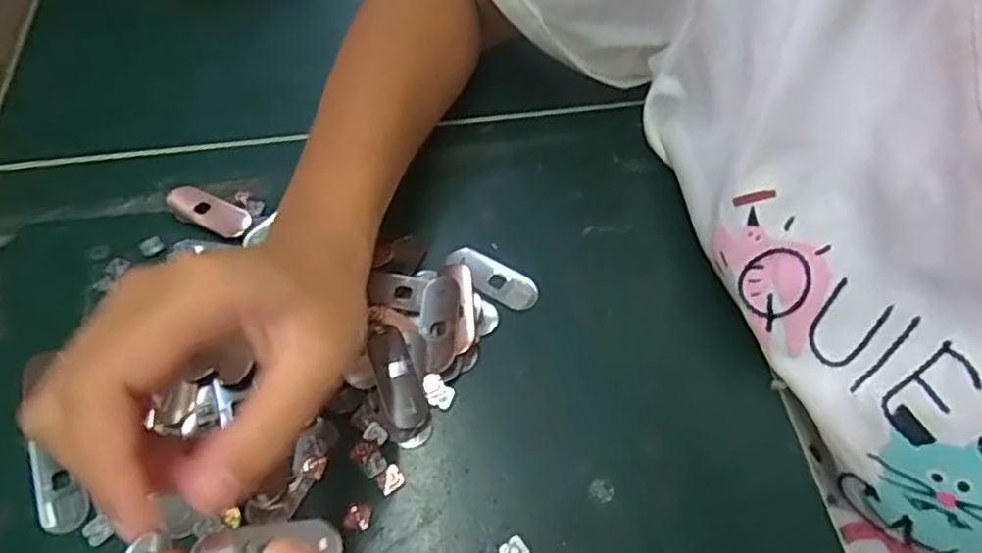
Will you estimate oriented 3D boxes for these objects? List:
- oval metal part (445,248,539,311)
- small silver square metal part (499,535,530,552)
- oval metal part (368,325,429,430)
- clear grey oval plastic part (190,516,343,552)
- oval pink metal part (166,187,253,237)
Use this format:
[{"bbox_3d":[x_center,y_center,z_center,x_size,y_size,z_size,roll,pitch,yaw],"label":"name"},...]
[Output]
[{"bbox_3d":[0.000,0.000,0.337,0.049,0.004,0.018,29,62,18],"label":"oval metal part"},{"bbox_3d":[0.009,0.108,0.266,0.010,0.004,0.010,-33,62,-19],"label":"small silver square metal part"},{"bbox_3d":[-0.043,0.045,0.304,0.017,0.007,0.048,-19,59,-11],"label":"oval metal part"},{"bbox_3d":[-0.070,0.085,0.213,0.049,0.004,0.016,2,44,-49],"label":"clear grey oval plastic part"},{"bbox_3d":[-0.149,-0.035,0.357,0.046,0.008,0.015,21,60,14],"label":"oval pink metal part"}]

